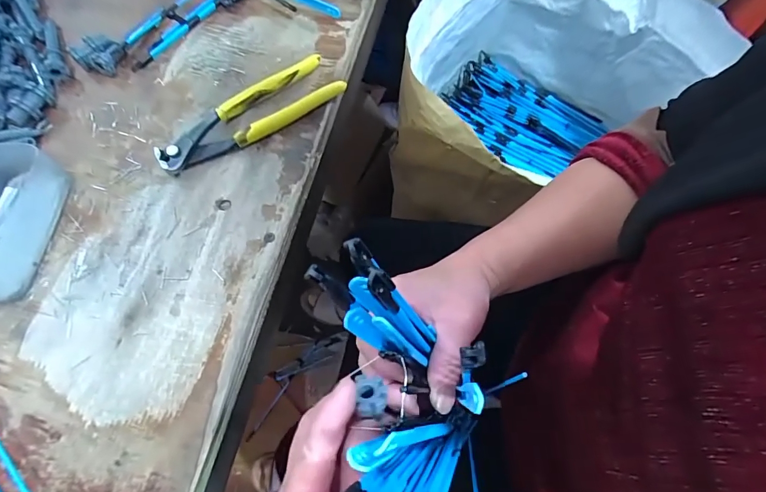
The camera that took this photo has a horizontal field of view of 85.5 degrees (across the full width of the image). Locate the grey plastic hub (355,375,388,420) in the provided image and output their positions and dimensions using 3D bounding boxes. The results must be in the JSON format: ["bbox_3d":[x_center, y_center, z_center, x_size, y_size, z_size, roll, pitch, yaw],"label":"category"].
[{"bbox_3d":[-0.006,0.076,0.210,0.016,0.011,0.022,-5,66,1],"label":"grey plastic hub"}]

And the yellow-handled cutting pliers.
[{"bbox_3d":[-0.115,-0.113,0.357,0.162,0.017,0.052,-32,68,-10],"label":"yellow-handled cutting pliers"}]

